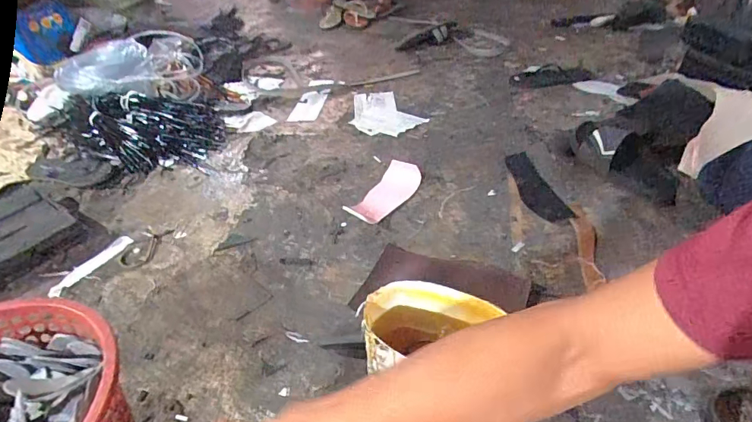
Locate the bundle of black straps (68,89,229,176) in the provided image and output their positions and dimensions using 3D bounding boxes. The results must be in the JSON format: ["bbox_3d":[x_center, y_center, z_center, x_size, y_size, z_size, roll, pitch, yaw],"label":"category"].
[{"bbox_3d":[-0.644,-0.230,1.183,0.451,0.087,0.291,4,42,8],"label":"bundle of black straps"}]

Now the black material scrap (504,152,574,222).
[{"bbox_3d":[0.352,-0.057,0.990,0.085,0.010,0.250,-9,42,-6],"label":"black material scrap"}]

